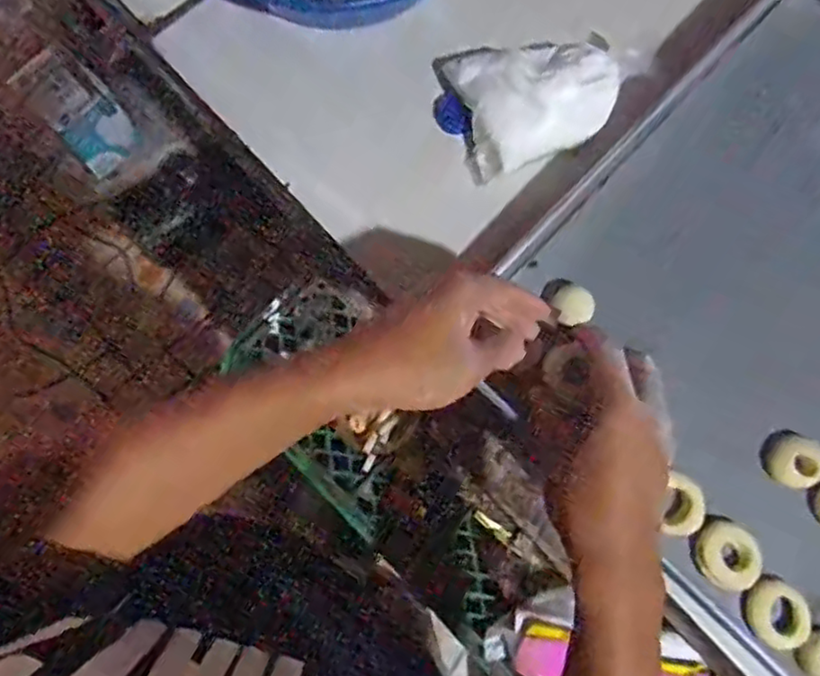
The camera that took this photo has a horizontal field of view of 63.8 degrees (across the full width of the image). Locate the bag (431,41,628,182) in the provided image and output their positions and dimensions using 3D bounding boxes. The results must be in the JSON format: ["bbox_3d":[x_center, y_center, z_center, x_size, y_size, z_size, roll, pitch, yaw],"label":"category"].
[{"bbox_3d":[0.095,-0.194,0.529,0.133,0.050,0.100,-22,79,-4],"label":"bag"}]

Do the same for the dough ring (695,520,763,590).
[{"bbox_3d":[0.234,0.160,0.483,0.045,0.012,0.045,0,78,0],"label":"dough ring"}]

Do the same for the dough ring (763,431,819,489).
[{"bbox_3d":[0.291,0.092,0.498,0.032,0.027,0.040,5,78,1],"label":"dough ring"}]

